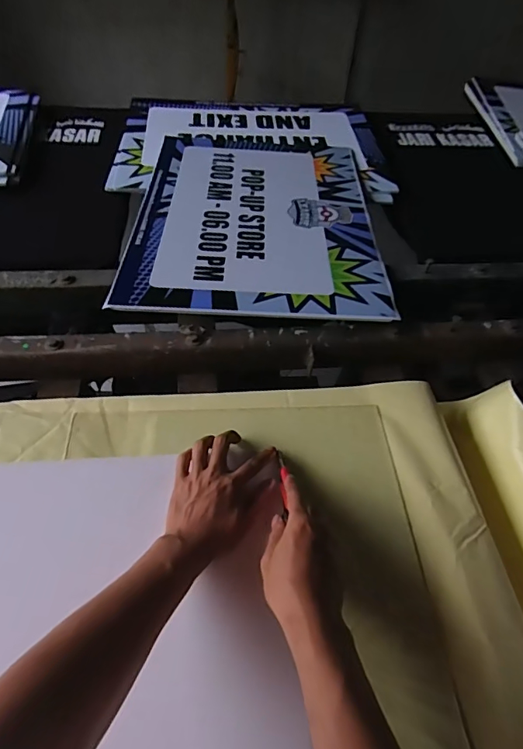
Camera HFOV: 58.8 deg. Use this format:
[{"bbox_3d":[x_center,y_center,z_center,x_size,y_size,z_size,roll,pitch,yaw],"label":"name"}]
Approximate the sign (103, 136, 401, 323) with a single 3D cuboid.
[{"bbox_3d":[-0.008,-0.303,0.862,0.425,0.008,0.577,3,49,-1],"label":"sign"}]

